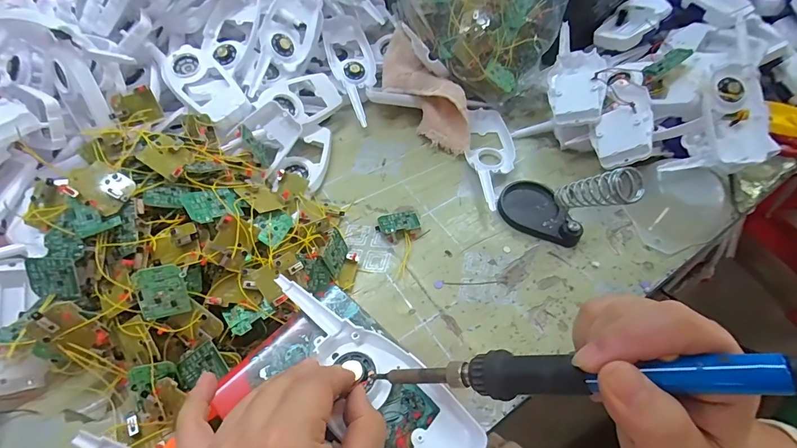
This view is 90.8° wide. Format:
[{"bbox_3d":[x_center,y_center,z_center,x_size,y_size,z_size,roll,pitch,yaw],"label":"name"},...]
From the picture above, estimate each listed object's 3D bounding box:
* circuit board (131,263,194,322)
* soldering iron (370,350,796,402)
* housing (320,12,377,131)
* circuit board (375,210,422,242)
[{"bbox_3d":[-0.184,0.053,0.305,0.036,0.042,0.004,-12,17,-14],"label":"circuit board"},{"bbox_3d":[0.077,0.065,0.169,0.195,0.014,0.018,-14,49,32],"label":"soldering iron"},{"bbox_3d":[-0.062,-0.210,0.526,0.061,0.020,0.178,-11,71,-9],"label":"housing"},{"bbox_3d":[0.001,-0.001,0.423,0.050,0.013,0.032,-16,58,-13],"label":"circuit board"}]

